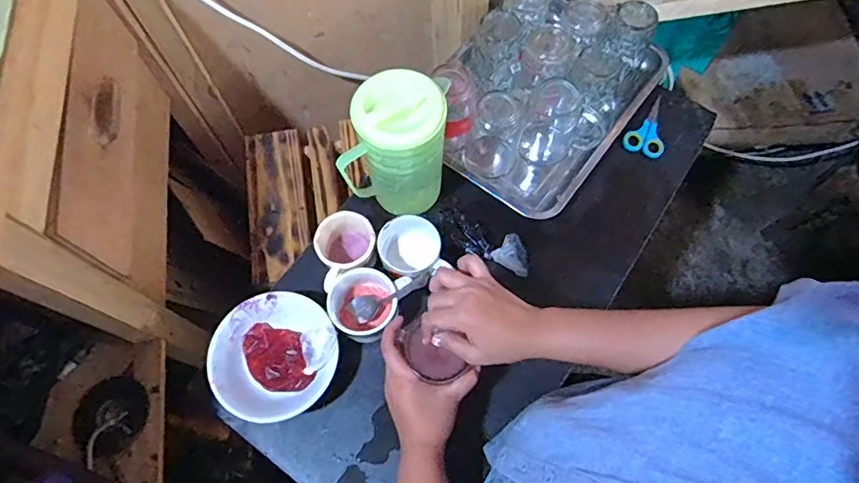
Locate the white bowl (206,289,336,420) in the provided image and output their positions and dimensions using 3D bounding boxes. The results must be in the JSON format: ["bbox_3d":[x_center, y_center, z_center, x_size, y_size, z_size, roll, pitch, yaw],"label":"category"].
[{"bbox_3d":[-0.194,0.146,0.654,0.145,0.059,0.152,0,67,1],"label":"white bowl"}]

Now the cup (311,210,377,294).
[{"bbox_3d":[-0.115,0.013,0.691,0.090,0.067,0.077,-33,71,-12],"label":"cup"}]

